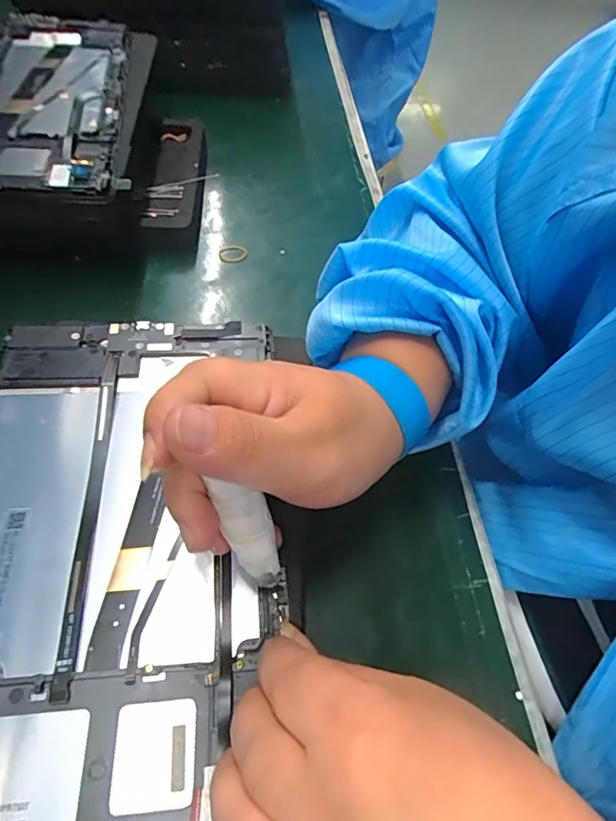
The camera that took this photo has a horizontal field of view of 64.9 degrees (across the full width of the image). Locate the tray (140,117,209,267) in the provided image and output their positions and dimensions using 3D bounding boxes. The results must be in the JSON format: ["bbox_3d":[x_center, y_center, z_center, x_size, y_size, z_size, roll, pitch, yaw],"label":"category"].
[{"bbox_3d":[-0.105,-0.192,0.399,0.045,0.026,0.170,-2,58,-4],"label":"tray"}]

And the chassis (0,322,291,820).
[{"bbox_3d":[-0.090,0.050,0.218,0.145,0.009,0.235,-3,58,-5],"label":"chassis"}]

